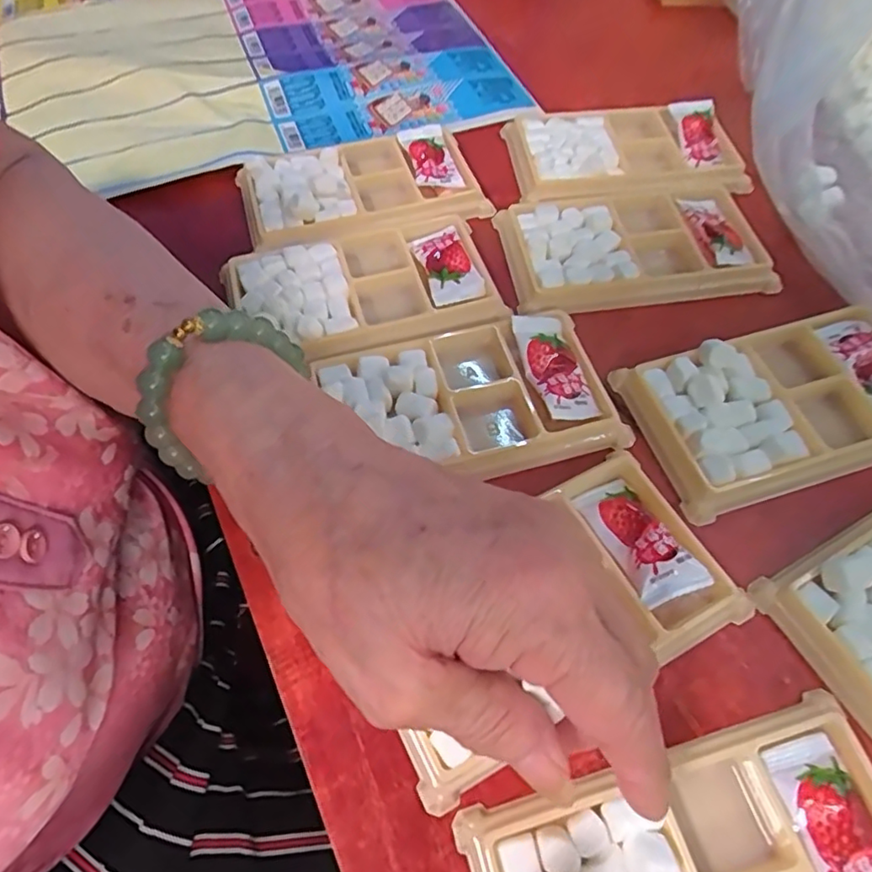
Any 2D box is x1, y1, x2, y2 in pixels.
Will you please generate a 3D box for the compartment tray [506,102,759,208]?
[{"bbox_3d":[0.116,-0.177,0.360,0.135,0.015,0.086,-7,60,-4],"label":"compartment tray"}]

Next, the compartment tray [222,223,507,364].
[{"bbox_3d":[-0.036,-0.075,0.297,0.128,0.012,0.083,-15,61,-9],"label":"compartment tray"}]

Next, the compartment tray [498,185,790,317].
[{"bbox_3d":[0.105,-0.107,0.319,0.135,0.016,0.089,-11,60,-6],"label":"compartment tray"}]

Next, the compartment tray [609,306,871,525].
[{"bbox_3d":[0.160,-0.015,0.266,0.132,0.020,0.074,-14,61,-8],"label":"compartment tray"}]

